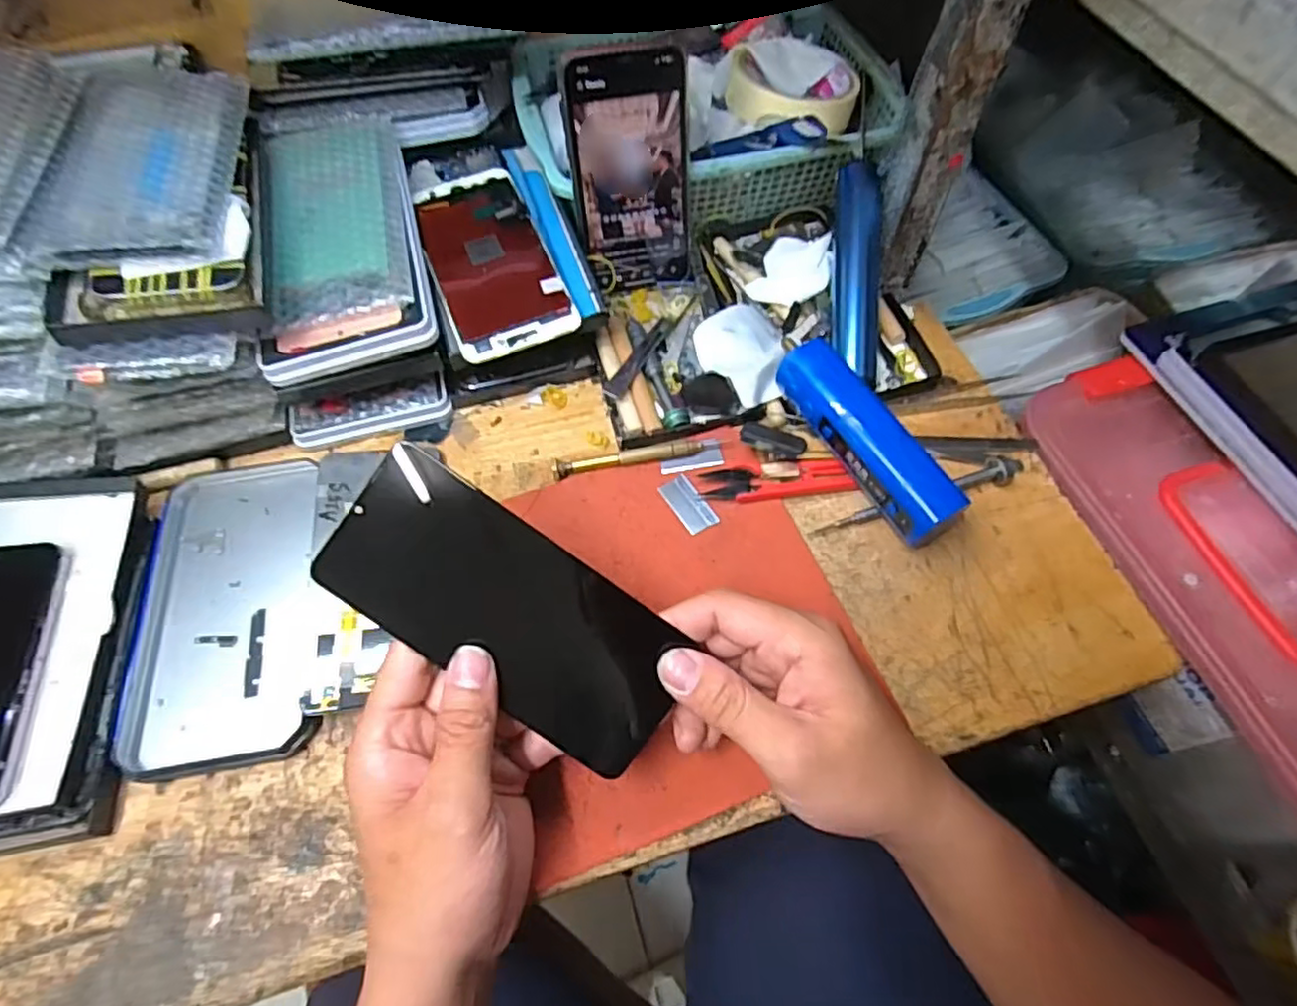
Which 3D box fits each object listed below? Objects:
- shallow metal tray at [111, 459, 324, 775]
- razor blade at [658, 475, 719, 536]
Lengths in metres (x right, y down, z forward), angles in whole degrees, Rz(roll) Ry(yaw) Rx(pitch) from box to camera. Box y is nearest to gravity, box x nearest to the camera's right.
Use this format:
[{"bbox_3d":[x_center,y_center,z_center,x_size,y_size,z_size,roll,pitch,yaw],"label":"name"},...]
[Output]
[{"bbox_3d":[-0.238,0.055,0.381,0.093,0.018,0.183,-10,61,-4],"label":"shallow metal tray"},{"bbox_3d":[0.023,0.000,0.393,0.019,0.004,0.037,-29,64,-14],"label":"razor blade"}]

